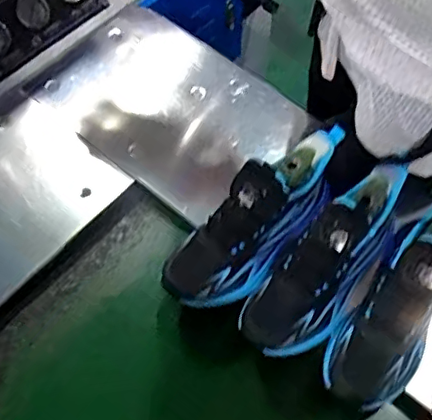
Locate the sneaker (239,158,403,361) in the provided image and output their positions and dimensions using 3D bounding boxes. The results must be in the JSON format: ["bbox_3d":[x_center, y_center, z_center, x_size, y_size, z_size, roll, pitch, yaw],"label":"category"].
[{"bbox_3d":[0.122,0.050,0.598,0.090,0.095,0.243,37,91,19],"label":"sneaker"}]

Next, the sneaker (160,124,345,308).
[{"bbox_3d":[0.047,0.001,0.627,0.249,0.138,0.095,-39,68,-17],"label":"sneaker"}]

